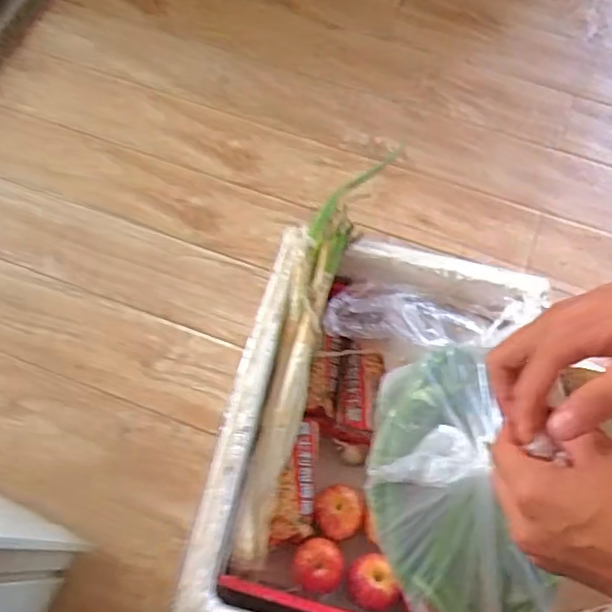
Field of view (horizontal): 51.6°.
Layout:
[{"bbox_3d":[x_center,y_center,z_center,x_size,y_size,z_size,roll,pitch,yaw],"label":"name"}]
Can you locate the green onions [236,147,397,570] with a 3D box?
[{"bbox_3d":[0.002,0.072,0.819,0.073,0.048,0.518,14,81,7],"label":"green onions"}]

